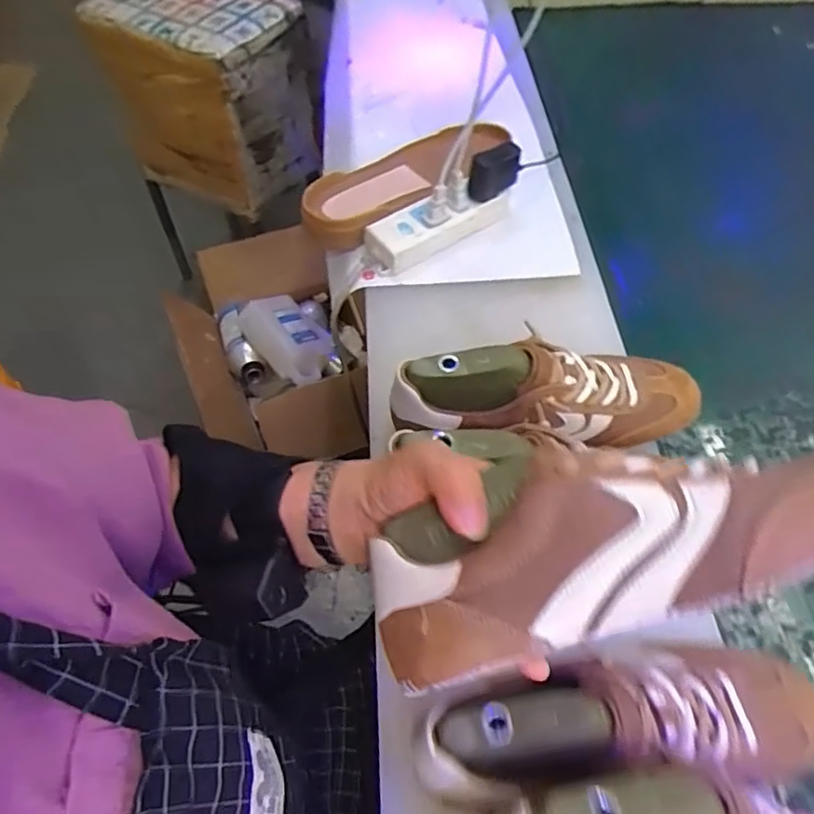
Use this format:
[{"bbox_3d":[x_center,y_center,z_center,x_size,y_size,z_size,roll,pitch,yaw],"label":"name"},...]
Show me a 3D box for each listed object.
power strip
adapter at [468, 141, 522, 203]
[{"bbox_3d":[0.032,-0.193,0.637,0.157,0.033,0.053,-33,62,-20],"label":"power strip"},{"bbox_3d":[0.091,-0.241,0.628,0.063,0.046,0.022,-34,63,-20],"label":"adapter"}]

